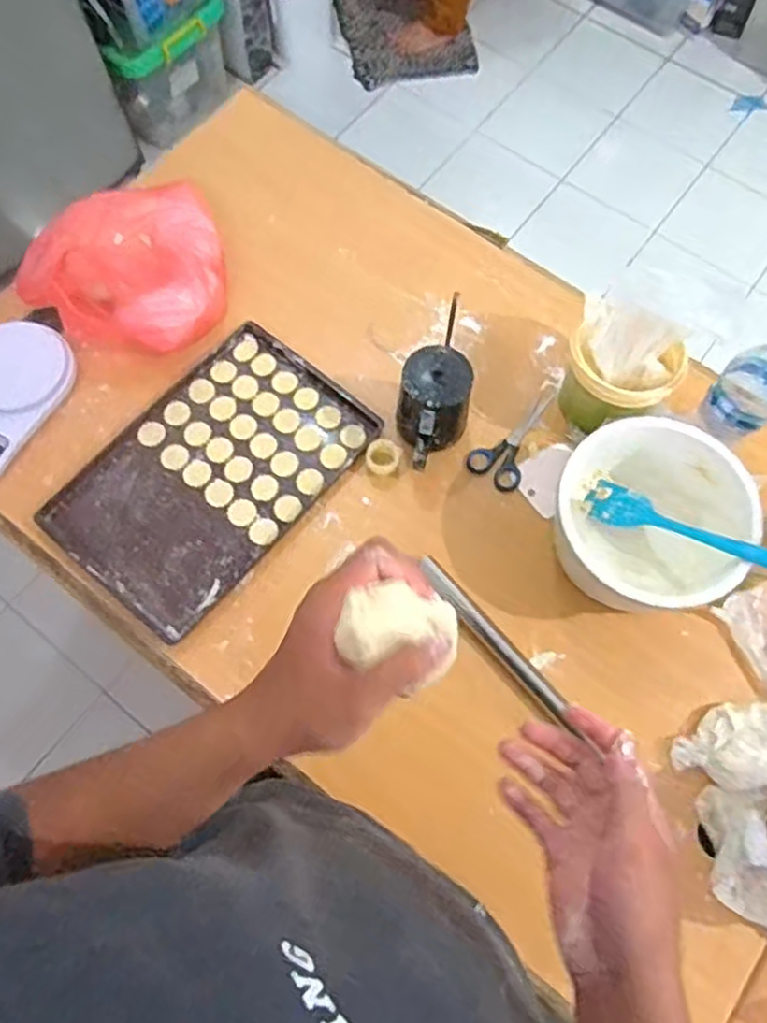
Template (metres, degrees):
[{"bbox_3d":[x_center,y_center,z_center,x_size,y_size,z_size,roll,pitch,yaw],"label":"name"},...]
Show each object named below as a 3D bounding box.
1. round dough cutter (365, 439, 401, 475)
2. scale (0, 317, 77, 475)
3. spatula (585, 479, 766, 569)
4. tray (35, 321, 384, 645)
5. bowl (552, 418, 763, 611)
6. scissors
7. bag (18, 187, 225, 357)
[{"bbox_3d":[-0.001,-0.067,0.856,0.040,0.013,0.041,0,70,-1],"label":"round dough cutter"},{"bbox_3d":[-0.478,-0.151,0.872,0.135,0.034,0.190,30,73,9],"label":"scale"},{"bbox_3d":[0.330,0.021,0.744,0.050,0.023,0.268,-48,42,-15],"label":"spatula"},{"bbox_3d":[-0.207,-0.050,0.856,0.238,0.017,0.365,40,75,12],"label":"tray"},{"bbox_3d":[0.287,0.014,0.783,0.187,0.142,0.199,0,70,-1],"label":"bowl"},{"bbox_3d":[0.175,-0.102,0.895,0.068,0.009,0.166,33,73,10],"label":"scissors"},{"bbox_3d":[-0.341,-0.324,0.913,0.265,0.097,0.258,-22,72,-8],"label":"bag"}]

